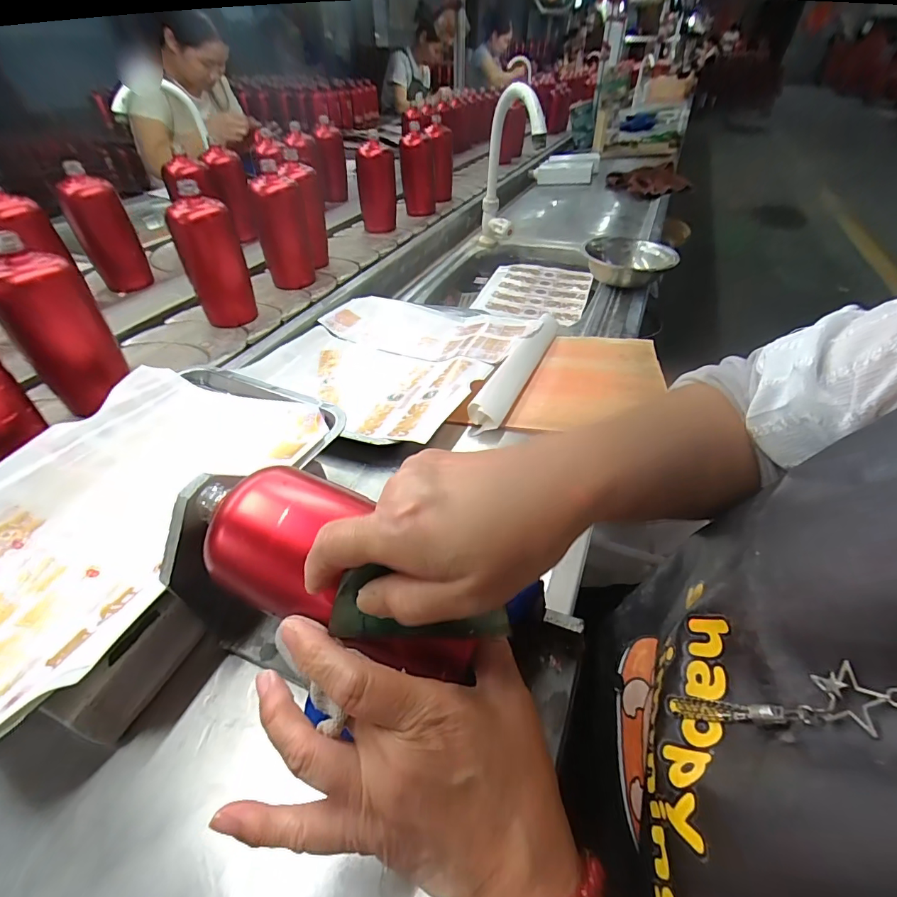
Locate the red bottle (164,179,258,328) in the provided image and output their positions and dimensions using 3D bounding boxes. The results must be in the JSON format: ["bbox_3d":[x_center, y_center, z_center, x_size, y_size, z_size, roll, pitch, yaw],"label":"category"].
[{"bbox_3d":[-0.356,-0.284,0.660,0.075,0.183,0.059,-27,50,-27],"label":"red bottle"}]

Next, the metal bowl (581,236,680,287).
[{"bbox_3d":[0.339,-0.349,0.820,0.162,0.052,0.143,-33,53,-31],"label":"metal bowl"}]

